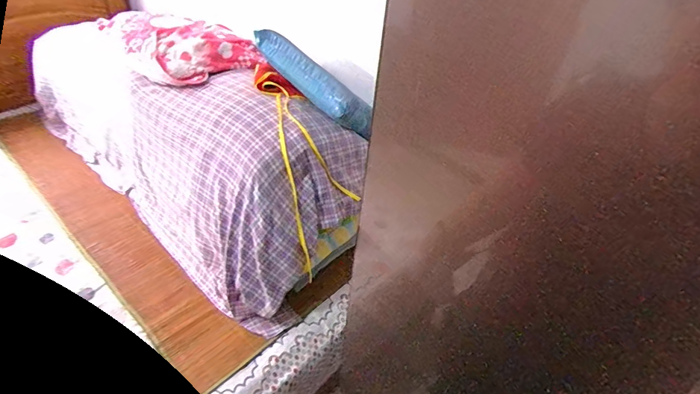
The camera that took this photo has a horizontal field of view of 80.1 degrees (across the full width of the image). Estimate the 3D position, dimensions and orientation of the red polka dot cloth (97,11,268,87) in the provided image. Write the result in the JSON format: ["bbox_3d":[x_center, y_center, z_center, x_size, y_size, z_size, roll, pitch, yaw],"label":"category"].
[{"bbox_3d":[-0.544,-0.492,1.329,0.484,0.102,0.311,33,47,30],"label":"red polka dot cloth"}]

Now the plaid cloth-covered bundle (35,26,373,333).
[{"bbox_3d":[-0.578,-0.160,1.379,1.246,0.498,0.406,29,44,26],"label":"plaid cloth-covered bundle"}]

